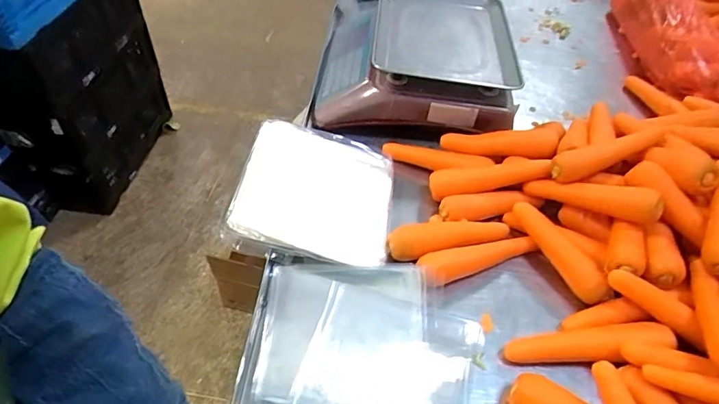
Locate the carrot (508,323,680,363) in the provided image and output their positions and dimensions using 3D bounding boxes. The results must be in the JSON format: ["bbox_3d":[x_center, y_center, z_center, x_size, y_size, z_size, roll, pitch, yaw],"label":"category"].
[{"bbox_3d":[0.265,0.168,0.565,0.189,0.048,0.045,1,49,-2],"label":"carrot"}]

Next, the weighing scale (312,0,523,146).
[{"bbox_3d":[0.098,-0.272,0.883,0.343,0.100,0.342,6,49,2],"label":"weighing scale"}]

